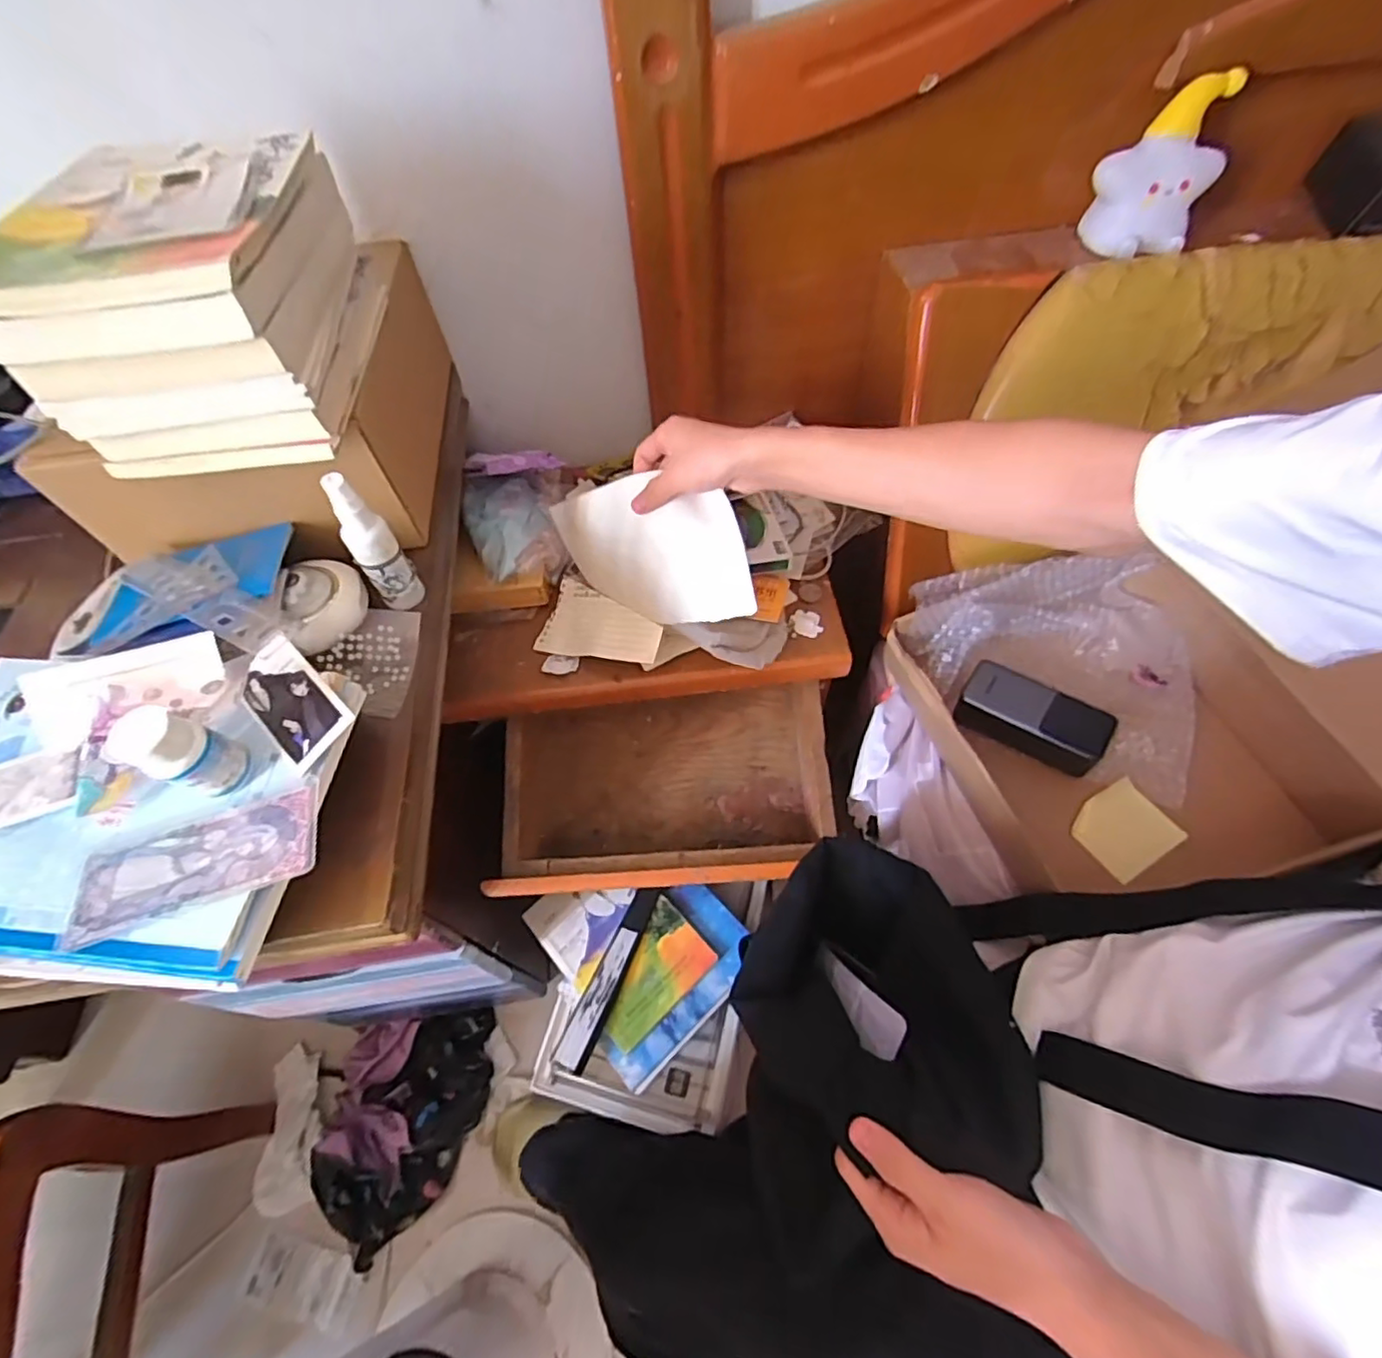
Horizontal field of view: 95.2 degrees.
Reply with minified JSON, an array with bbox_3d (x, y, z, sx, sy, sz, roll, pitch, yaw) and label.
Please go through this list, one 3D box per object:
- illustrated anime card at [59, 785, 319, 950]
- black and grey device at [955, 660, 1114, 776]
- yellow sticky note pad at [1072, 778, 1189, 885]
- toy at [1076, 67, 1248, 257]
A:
[{"bbox_3d":[-0.273,0.101,0.348,0.128,0.008,0.054,-17,57,-7],"label":"illustrated anime card"},{"bbox_3d":[0.333,0.040,0.623,0.130,0.060,0.060,27,62,19],"label":"black and grey device"},{"bbox_3d":[0.399,0.138,0.582,0.078,0.004,0.069,-32,60,-7],"label":"yellow sticky note pad"},{"bbox_3d":[0.427,-0.461,0.587,0.105,0.140,0.060,0,31,8],"label":"toy"}]

